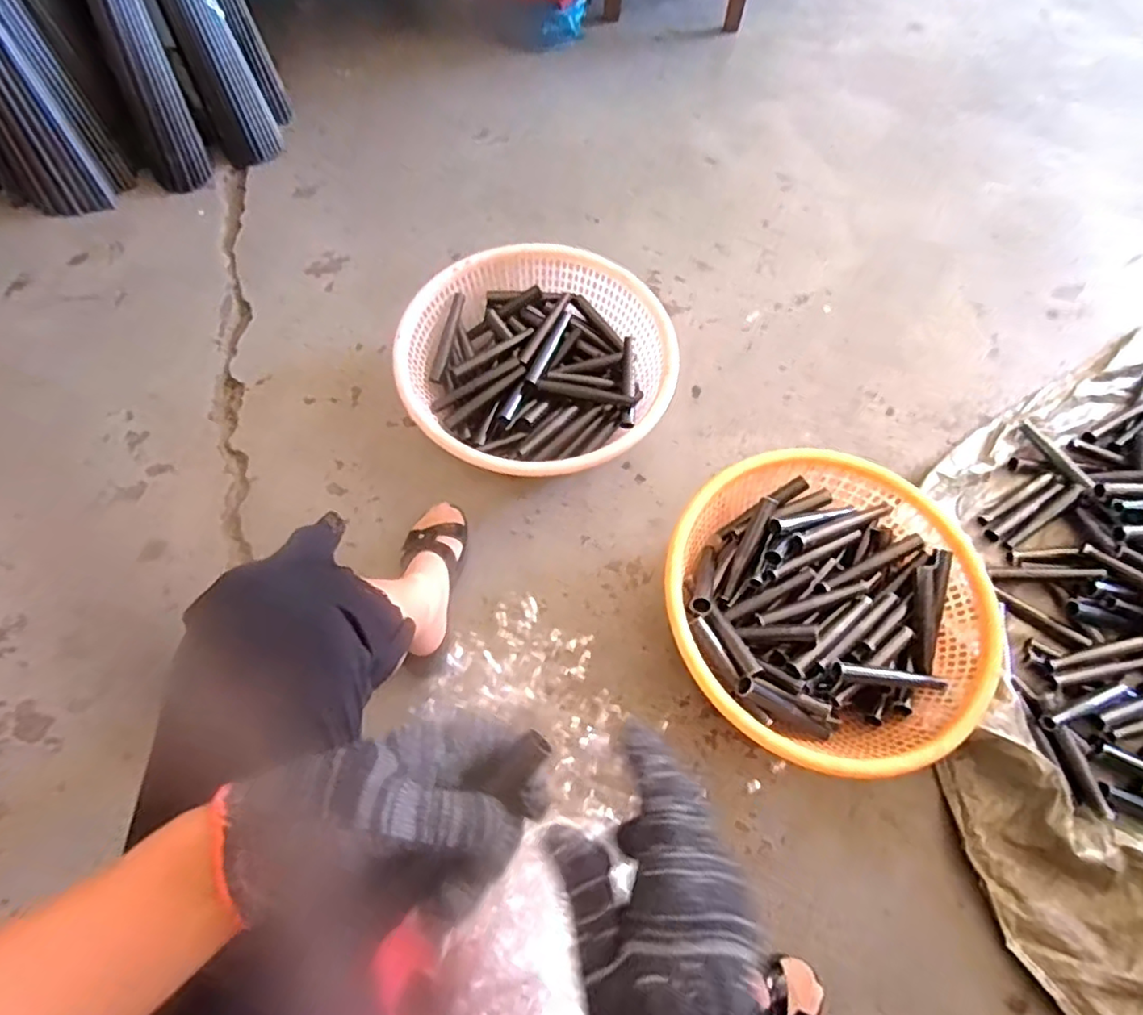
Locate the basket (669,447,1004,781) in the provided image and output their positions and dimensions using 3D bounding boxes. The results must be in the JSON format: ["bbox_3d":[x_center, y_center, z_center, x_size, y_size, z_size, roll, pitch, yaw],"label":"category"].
[{"bbox_3d":[0.322,0.131,0.816,0.388,0.115,0.393,1,65,-2],"label":"basket"}]

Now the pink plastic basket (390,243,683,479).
[{"bbox_3d":[-0.053,-0.227,0.953,0.385,0.100,0.375,1,65,-2],"label":"pink plastic basket"}]

